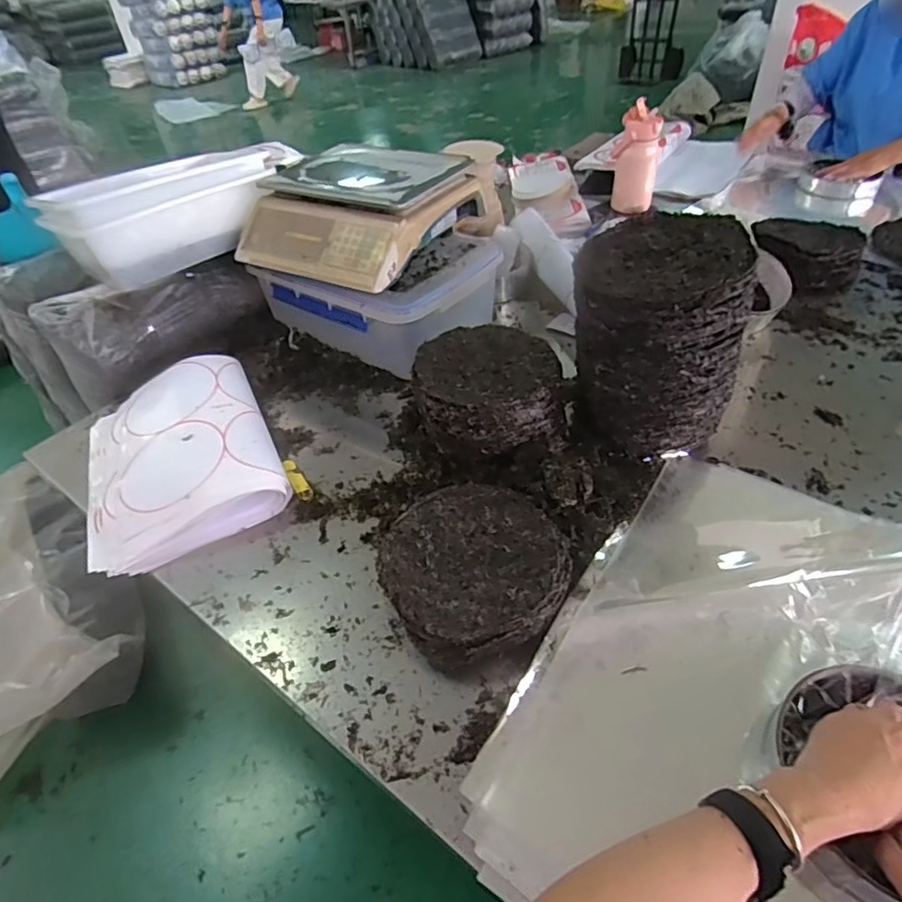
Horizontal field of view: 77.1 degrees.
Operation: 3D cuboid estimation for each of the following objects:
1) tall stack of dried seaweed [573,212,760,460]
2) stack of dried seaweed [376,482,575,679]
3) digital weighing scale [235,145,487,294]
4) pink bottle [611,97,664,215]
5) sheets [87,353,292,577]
[{"bbox_3d":[0.279,-0.149,0.784,0.218,0.279,0.211,7,45,13],"label":"tall stack of dried seaweed"},{"bbox_3d":[0.027,0.139,0.665,0.207,0.062,0.201,-27,47,-21],"label":"stack of dried seaweed"},{"bbox_3d":[-0.161,-0.428,0.995,0.319,0.112,0.323,21,49,25],"label":"digital weighing scale"},{"bbox_3d":[0.468,-0.735,1.438,0.112,0.220,0.100,4,44,9],"label":"pink bottle"},{"bbox_3d":[-0.415,-0.009,0.849,0.262,0.061,0.373,-22,46,-17],"label":"sheets"}]

